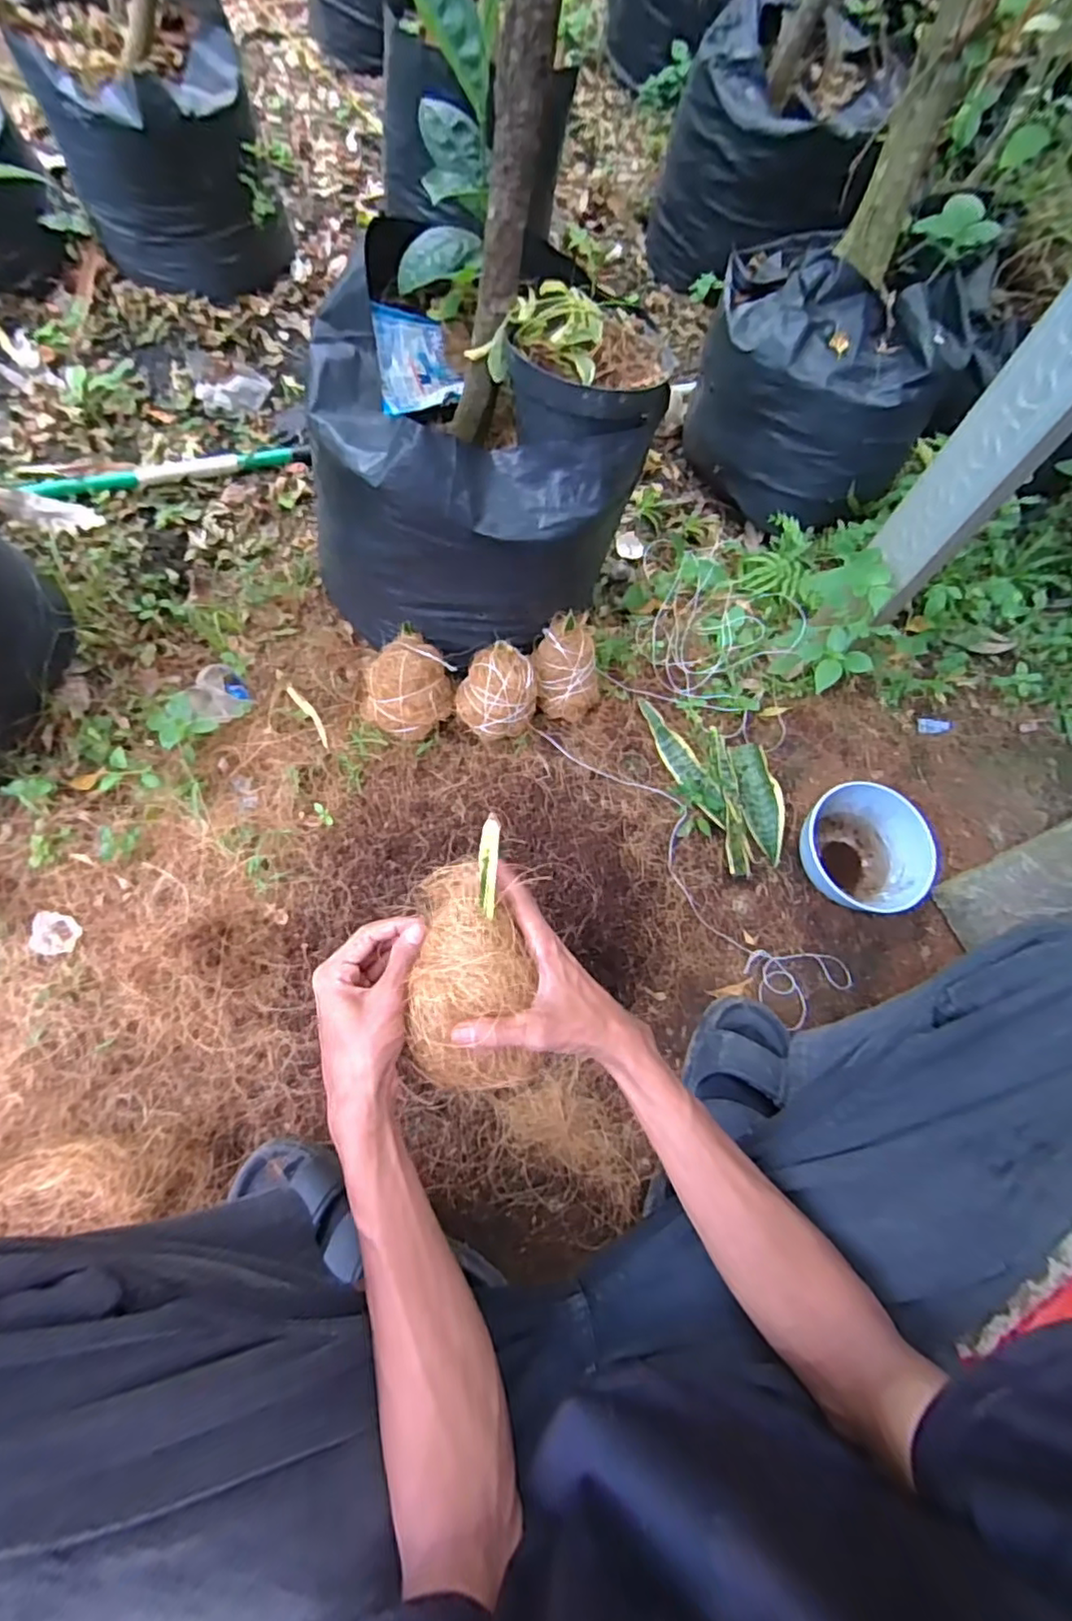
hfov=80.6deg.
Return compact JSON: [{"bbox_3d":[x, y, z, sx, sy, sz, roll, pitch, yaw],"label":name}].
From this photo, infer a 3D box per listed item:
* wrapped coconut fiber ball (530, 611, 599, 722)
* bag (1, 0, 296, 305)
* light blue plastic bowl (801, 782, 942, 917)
[{"bbox_3d":[0.035,-0.158,0.740,0.071,0.109,0.072,2,71,-7],"label":"wrapped coconut fiber ball"},{"bbox_3d":[-0.509,-0.902,0.876,0.256,0.241,0.245,-26,76,-15],"label":"bag"},{"bbox_3d":[0.366,0.050,0.721,0.139,0.079,0.144,2,71,-7],"label":"light blue plastic bowl"}]

